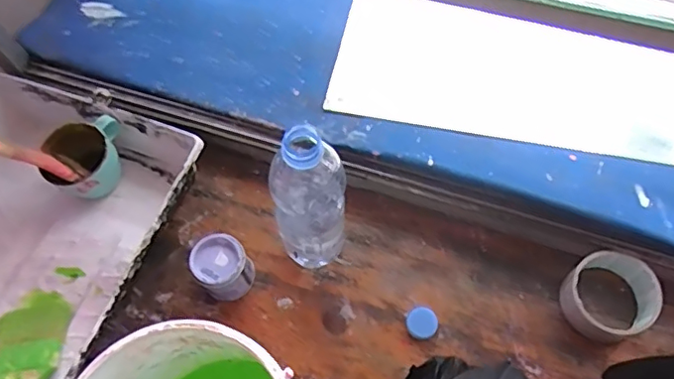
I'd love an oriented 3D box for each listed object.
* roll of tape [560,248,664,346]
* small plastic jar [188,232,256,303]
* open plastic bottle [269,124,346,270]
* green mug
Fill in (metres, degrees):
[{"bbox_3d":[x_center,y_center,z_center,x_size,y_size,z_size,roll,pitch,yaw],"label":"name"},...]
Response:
[{"bbox_3d":[0.279,0.106,0.565,0.088,0.051,0.081,-2,65,4],"label":"roll of tape"},{"bbox_3d":[-0.121,0.083,0.595,0.055,0.058,0.054,-2,65,4],"label":"small plastic jar"},{"bbox_3d":[-0.026,0.016,0.522,0.068,0.207,0.056,-7,65,1],"label":"open plastic bottle"},{"bbox_3d":[-0.287,-0.040,0.641,0.077,0.070,0.098,37,73,19],"label":"green mug"}]

